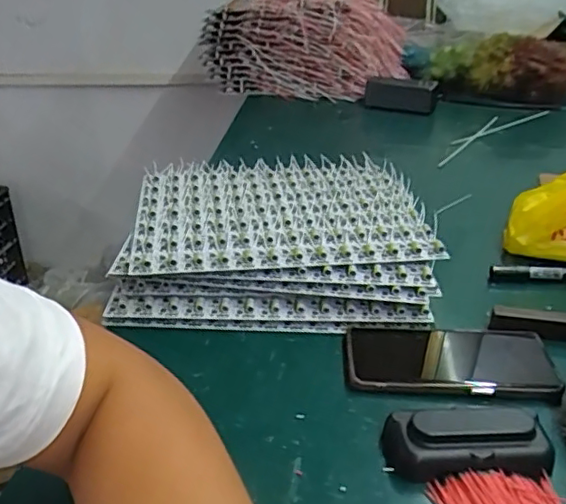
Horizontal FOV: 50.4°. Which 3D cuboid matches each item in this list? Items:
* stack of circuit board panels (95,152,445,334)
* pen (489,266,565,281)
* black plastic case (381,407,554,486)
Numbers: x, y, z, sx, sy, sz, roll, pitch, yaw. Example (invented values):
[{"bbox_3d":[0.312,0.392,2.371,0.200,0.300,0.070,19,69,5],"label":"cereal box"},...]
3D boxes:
[{"bbox_3d":[-0.006,-0.022,0.653,0.306,0.060,0.296,0,29,0],"label":"stack of circuit board panels"},{"bbox_3d":[0.268,0.022,0.611,0.110,0.012,0.011,4,29,7],"label":"pen"},{"bbox_3d":[0.123,0.127,0.400,0.107,0.030,0.040,1,29,2],"label":"black plastic case"}]

